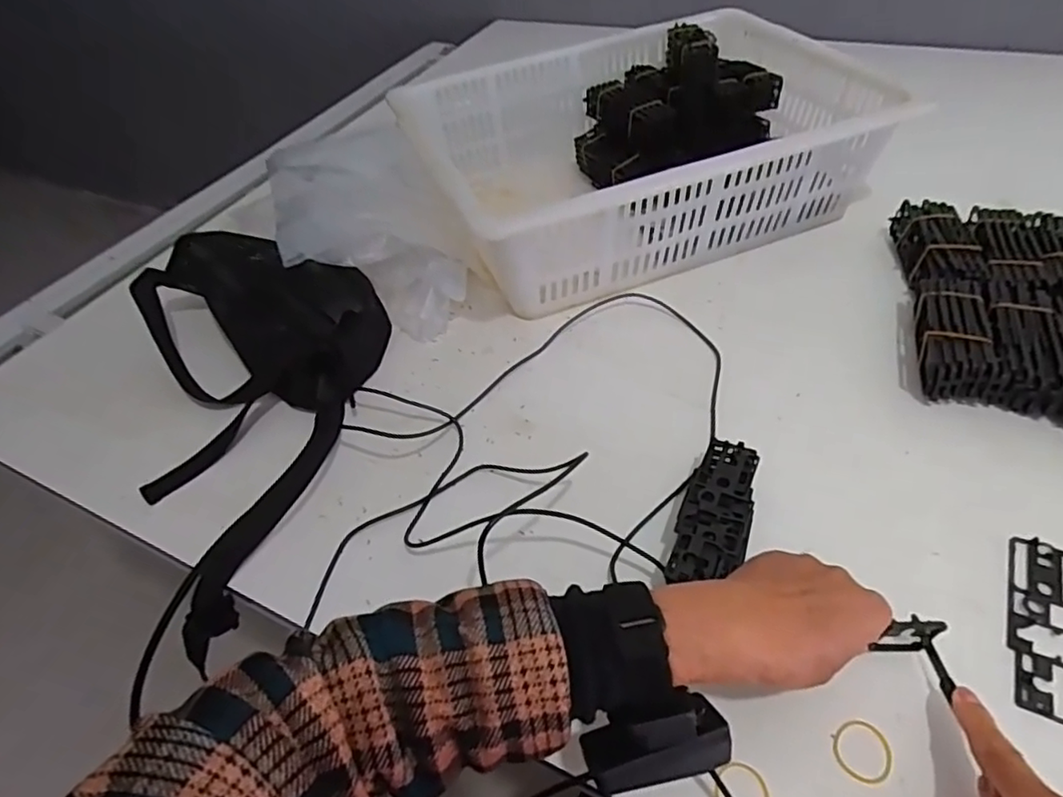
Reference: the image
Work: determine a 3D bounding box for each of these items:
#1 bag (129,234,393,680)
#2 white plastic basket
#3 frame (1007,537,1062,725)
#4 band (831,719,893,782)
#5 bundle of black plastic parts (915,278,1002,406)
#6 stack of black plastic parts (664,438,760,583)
[{"bbox_3d":[-0.304,-0.004,0.565,0.260,0.102,0.355,11,49,17],"label":"bag"},{"bbox_3d":[0.117,-0.292,0.732,0.475,0.129,0.365,-19,48,-11],"label":"white plastic basket"},{"bbox_3d":[0.327,0.143,0.392,0.044,0.007,0.119,18,52,21],"label":"frame"},{"bbox_3d":[0.190,0.201,0.356,0.031,0.004,0.031,-3,47,3],"label":"band"},{"bbox_3d":[0.364,-0.053,0.545,0.055,0.047,0.133,9,49,14],"label":"bundle of black plastic parts"},{"bbox_3d":[0.132,0.088,0.447,0.047,0.032,0.120,13,50,18],"label":"stack of black plastic parts"}]

